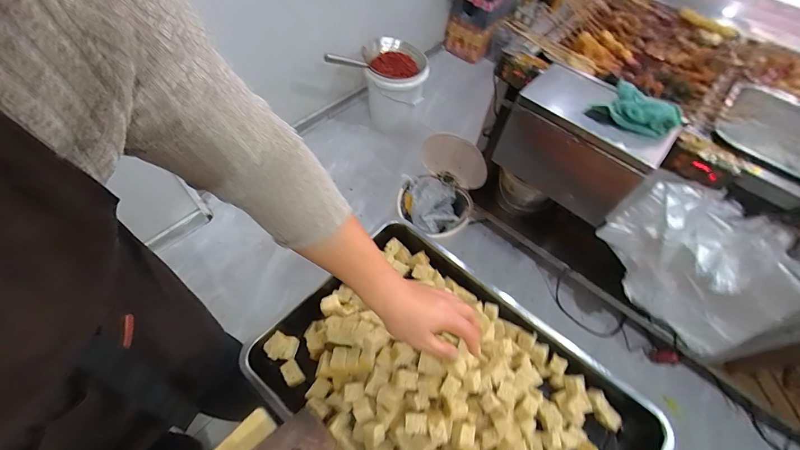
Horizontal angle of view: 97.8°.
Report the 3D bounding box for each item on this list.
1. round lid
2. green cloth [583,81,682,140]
[{"bbox_3d":[0.176,-0.213,1.143,0.235,0.197,0.026,26,59,13],"label":"round lid"},{"bbox_3d":[0.477,-0.230,0.705,0.155,0.050,0.094,39,63,20],"label":"green cloth"}]

